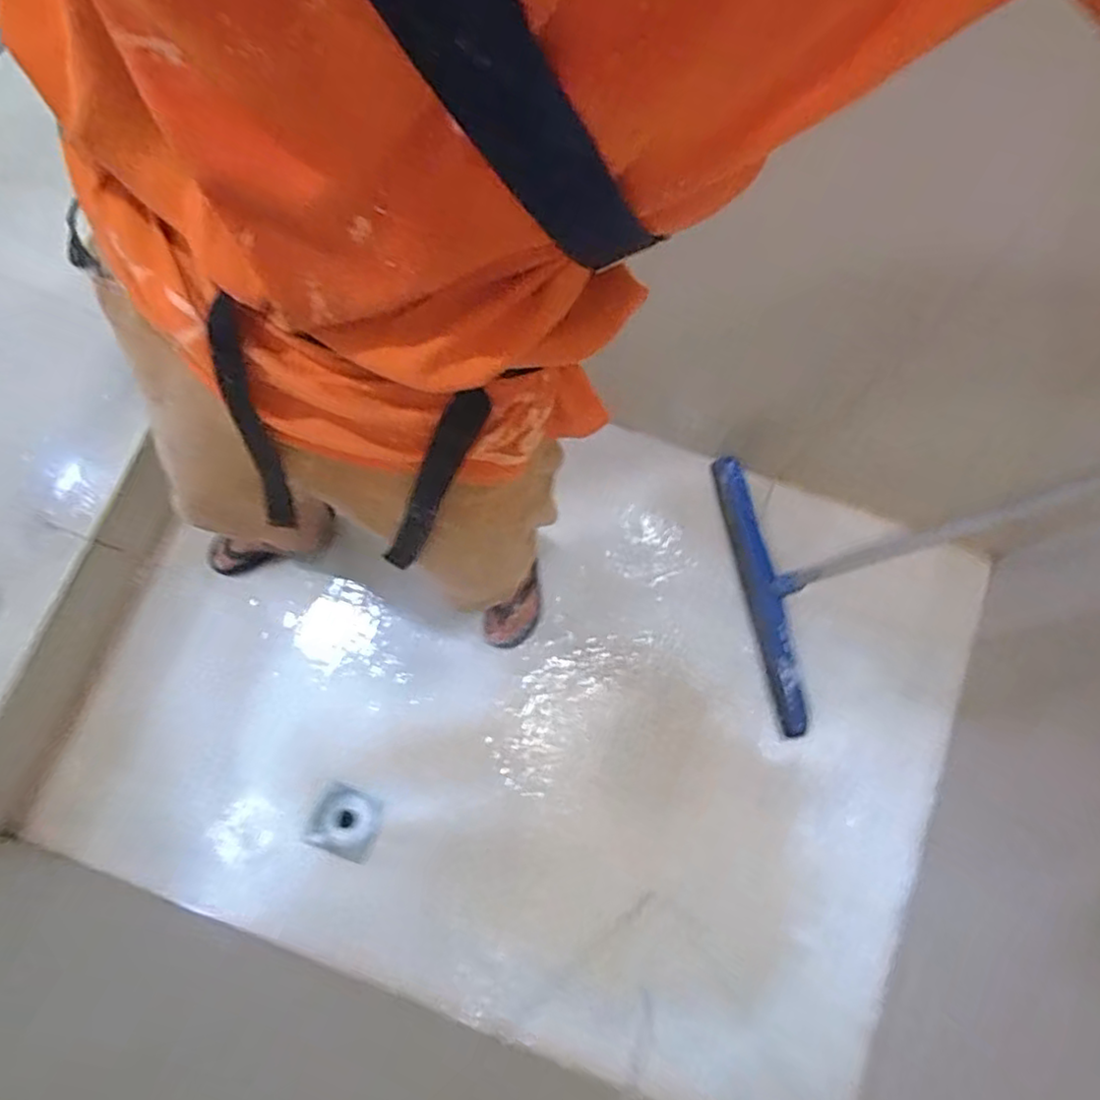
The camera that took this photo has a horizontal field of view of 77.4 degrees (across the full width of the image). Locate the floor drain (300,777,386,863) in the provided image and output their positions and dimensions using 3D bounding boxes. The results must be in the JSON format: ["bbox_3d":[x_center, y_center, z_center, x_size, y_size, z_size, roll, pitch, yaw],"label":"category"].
[{"bbox_3d":[-0.368,0.487,1.234,0.123,0.014,0.111,22,76,4],"label":"floor drain"}]

